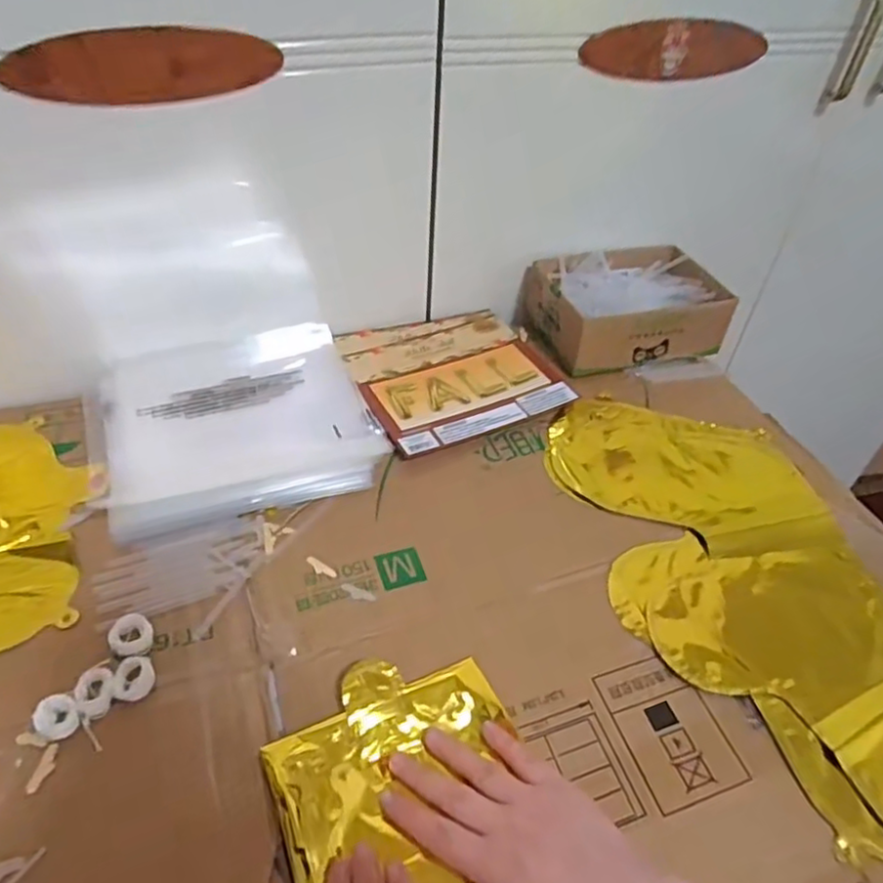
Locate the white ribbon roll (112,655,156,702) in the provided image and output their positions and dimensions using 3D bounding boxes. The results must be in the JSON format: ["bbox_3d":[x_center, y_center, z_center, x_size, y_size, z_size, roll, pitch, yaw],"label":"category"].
[{"bbox_3d":[-0.196,0.151,0.420,0.024,0.008,0.028,-9,47,-15],"label":"white ribbon roll"}]

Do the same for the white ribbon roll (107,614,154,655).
[{"bbox_3d":[-0.207,0.128,0.439,0.027,0.010,0.026,3,45,-3],"label":"white ribbon roll"}]

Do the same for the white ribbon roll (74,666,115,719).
[{"bbox_3d":[-0.218,0.157,0.414,0.021,0.008,0.030,-3,46,-9],"label":"white ribbon roll"}]

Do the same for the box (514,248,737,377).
[{"bbox_3d":[0.201,-0.148,0.722,0.183,0.069,0.150,-14,48,-19],"label":"box"}]

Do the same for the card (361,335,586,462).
[{"bbox_3d":[0.026,-0.050,0.642,0.195,0.012,0.109,-20,50,-24],"label":"card"}]

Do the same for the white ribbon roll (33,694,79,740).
[{"bbox_3d":[-0.234,0.167,0.401,0.023,0.008,0.026,-32,56,-32],"label":"white ribbon roll"}]

